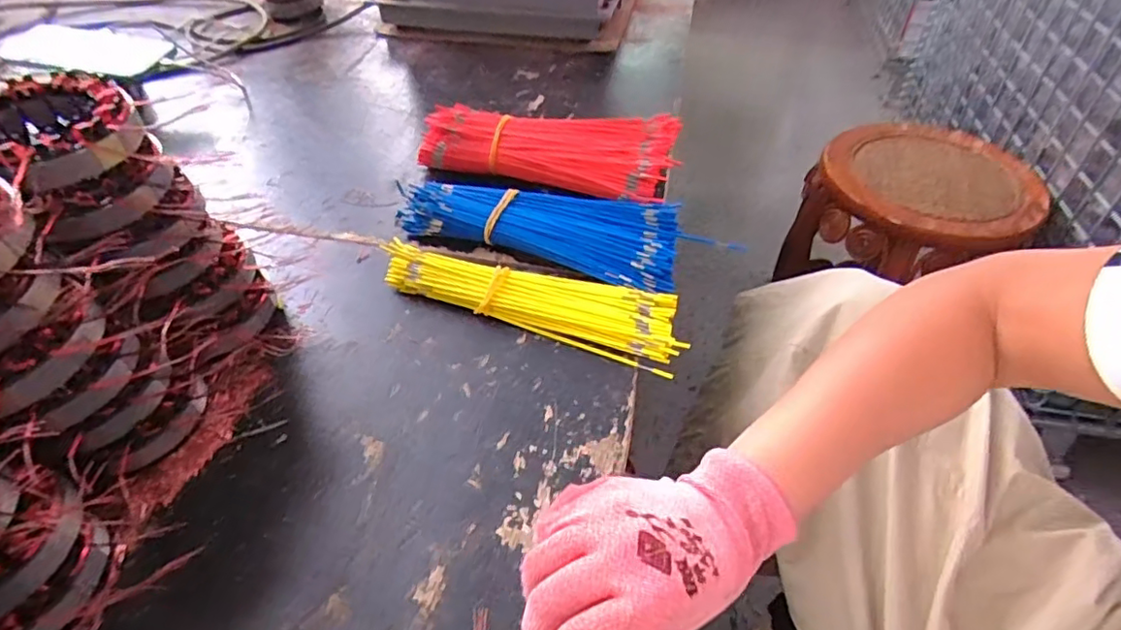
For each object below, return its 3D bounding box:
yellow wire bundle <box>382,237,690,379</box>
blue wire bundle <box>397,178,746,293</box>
[{"bbox_3d":[-0.023,-0.016,0.486,0.244,0.023,0.067,16,48,15],"label":"yellow wire bundle"},{"bbox_3d":[-0.013,-0.076,0.535,0.266,0.039,0.093,13,47,12],"label":"blue wire bundle"}]

